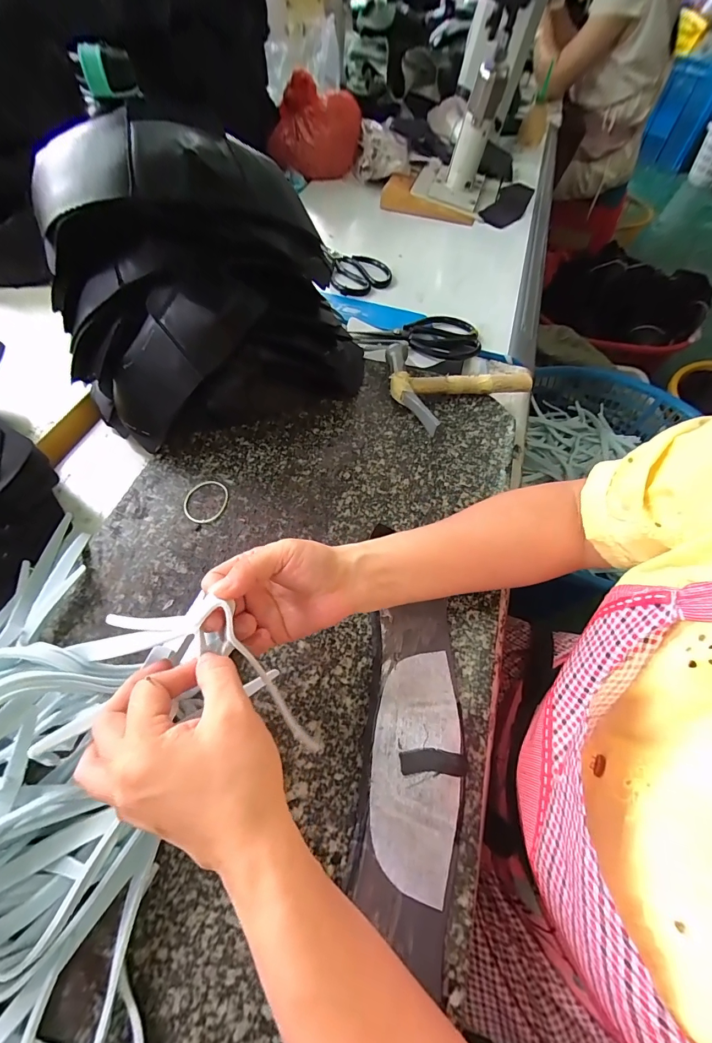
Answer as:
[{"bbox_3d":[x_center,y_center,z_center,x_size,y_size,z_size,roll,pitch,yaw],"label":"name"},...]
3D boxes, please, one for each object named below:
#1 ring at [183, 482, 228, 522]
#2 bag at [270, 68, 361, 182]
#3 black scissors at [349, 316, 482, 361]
[{"bbox_3d":[-0.154,-0.022,0.391,0.042,0.004,0.050,13,60,4],"label":"ring"},{"bbox_3d":[-0.093,-0.857,0.828,0.198,0.121,0.211,-3,60,-5],"label":"bag"},{"bbox_3d":[0.090,-0.277,0.560,0.179,0.014,0.090,14,60,4],"label":"black scissors"}]

